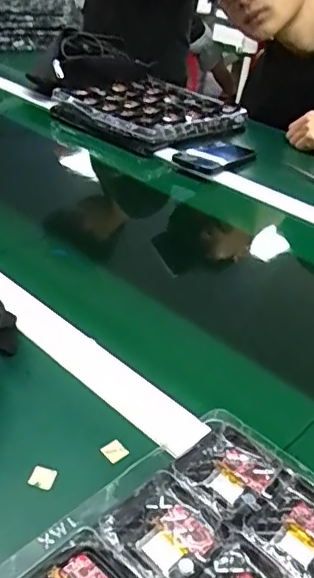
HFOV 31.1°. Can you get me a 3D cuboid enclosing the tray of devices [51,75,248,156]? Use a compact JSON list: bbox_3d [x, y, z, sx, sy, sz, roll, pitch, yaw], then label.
[{"bbox_3d":[-0.010,-0.344,1.085,0.296,0.044,0.257,-25,45,-38],"label":"tray of devices"}]

